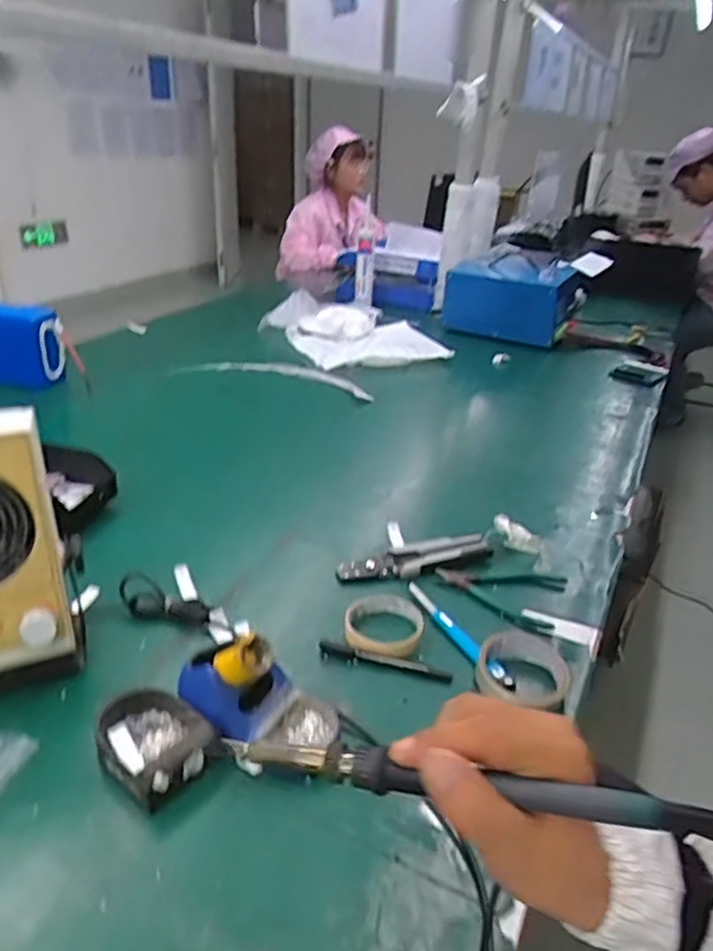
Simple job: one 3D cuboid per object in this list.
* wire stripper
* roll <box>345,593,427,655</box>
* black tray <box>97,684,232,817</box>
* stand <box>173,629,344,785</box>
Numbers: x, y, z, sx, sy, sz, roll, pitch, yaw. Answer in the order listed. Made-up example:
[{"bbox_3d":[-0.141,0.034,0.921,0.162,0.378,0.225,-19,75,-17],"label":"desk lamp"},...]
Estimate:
[{"bbox_3d":[0.076,0.101,0.830,0.201,0.014,0.055,-6,30,-16],"label":"wire stripper"},{"bbox_3d":[0.030,0.161,0.719,0.085,0.016,0.085,2,29,-1],"label":"roll"},{"bbox_3d":[-0.168,0.219,0.554,0.098,0.023,0.084,25,36,35],"label":"black tray"},{"bbox_3d":[-0.085,0.189,0.583,0.148,0.078,0.085,18,32,27],"label":"stand"}]

